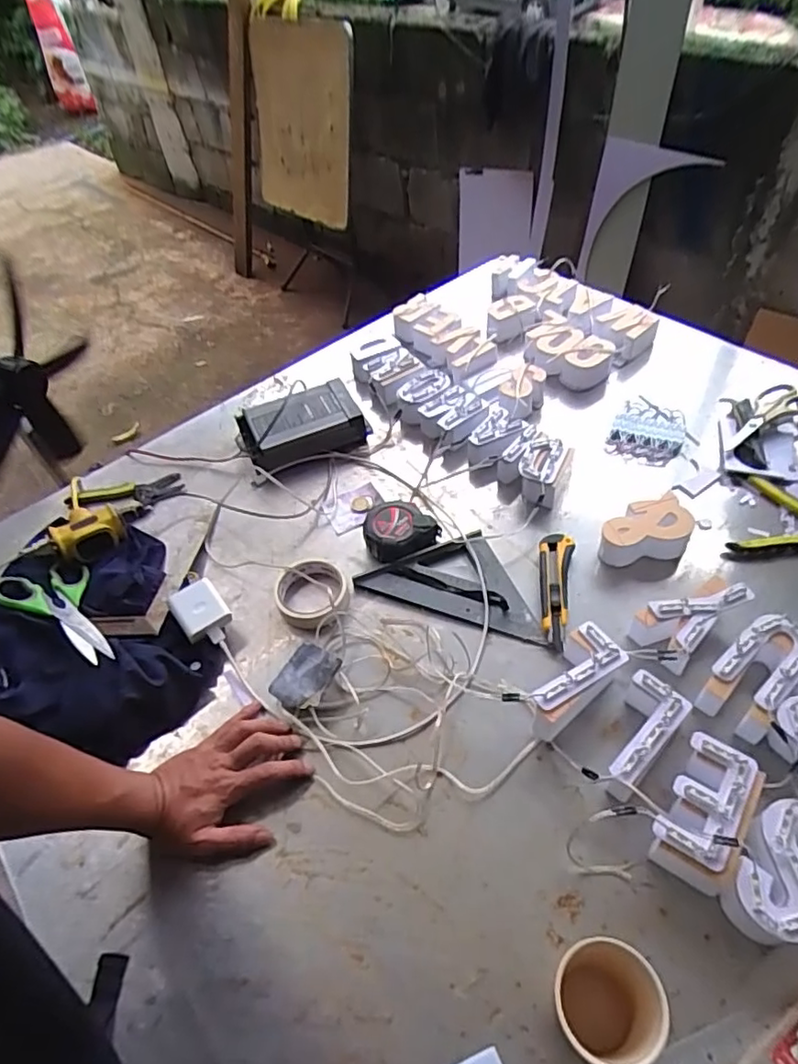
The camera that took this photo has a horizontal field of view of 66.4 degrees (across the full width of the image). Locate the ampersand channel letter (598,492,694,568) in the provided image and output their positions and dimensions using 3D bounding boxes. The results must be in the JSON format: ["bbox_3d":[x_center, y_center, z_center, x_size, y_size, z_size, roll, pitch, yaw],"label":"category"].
[{"bbox_3d":[0.297,-0.002,0.743,0.109,0.047,0.071,-10,50,-3],"label":"ampersand channel letter"}]

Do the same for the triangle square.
[{"bbox_3d":[0.074,0.053,0.747,0.222,0.016,0.109,15,53,18],"label":"triangle square"}]

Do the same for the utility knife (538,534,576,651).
[{"bbox_3d":[0.182,0.066,0.723,0.038,0.024,0.153,8,51,12],"label":"utility knife"}]

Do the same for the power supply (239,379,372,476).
[{"bbox_3d":[-0.148,-0.159,0.930,0.179,0.054,0.119,-21,51,-12],"label":"power supply"}]

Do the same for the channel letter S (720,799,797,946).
[{"bbox_3d":[0.315,0.284,0.505,0.063,0.049,0.117,32,61,30],"label":"channel letter S"}]

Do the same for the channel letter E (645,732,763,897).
[{"bbox_3d":[0.271,0.246,0.539,0.066,0.053,0.117,28,58,25],"label":"channel letter E"}]

